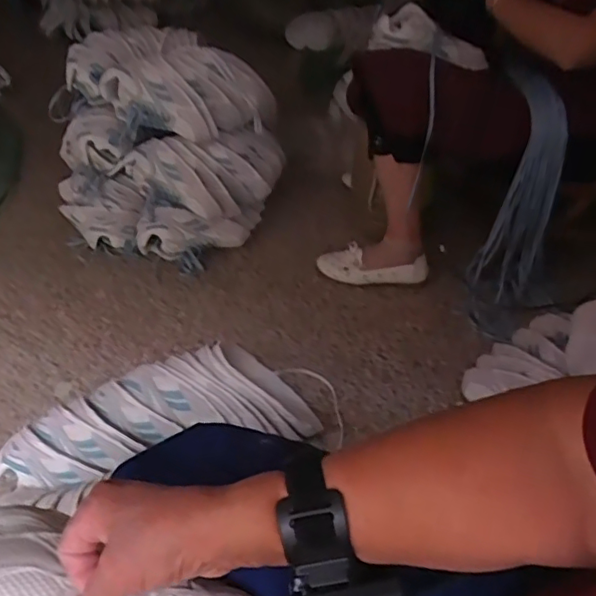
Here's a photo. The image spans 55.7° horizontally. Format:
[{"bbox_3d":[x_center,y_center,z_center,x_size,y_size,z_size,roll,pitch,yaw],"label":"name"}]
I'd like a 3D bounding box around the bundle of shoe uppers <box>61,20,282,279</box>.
[{"bbox_3d":[-0.302,-0.368,1.355,0.468,0.382,0.479,16,45,14],"label":"bundle of shoe uppers"}]

